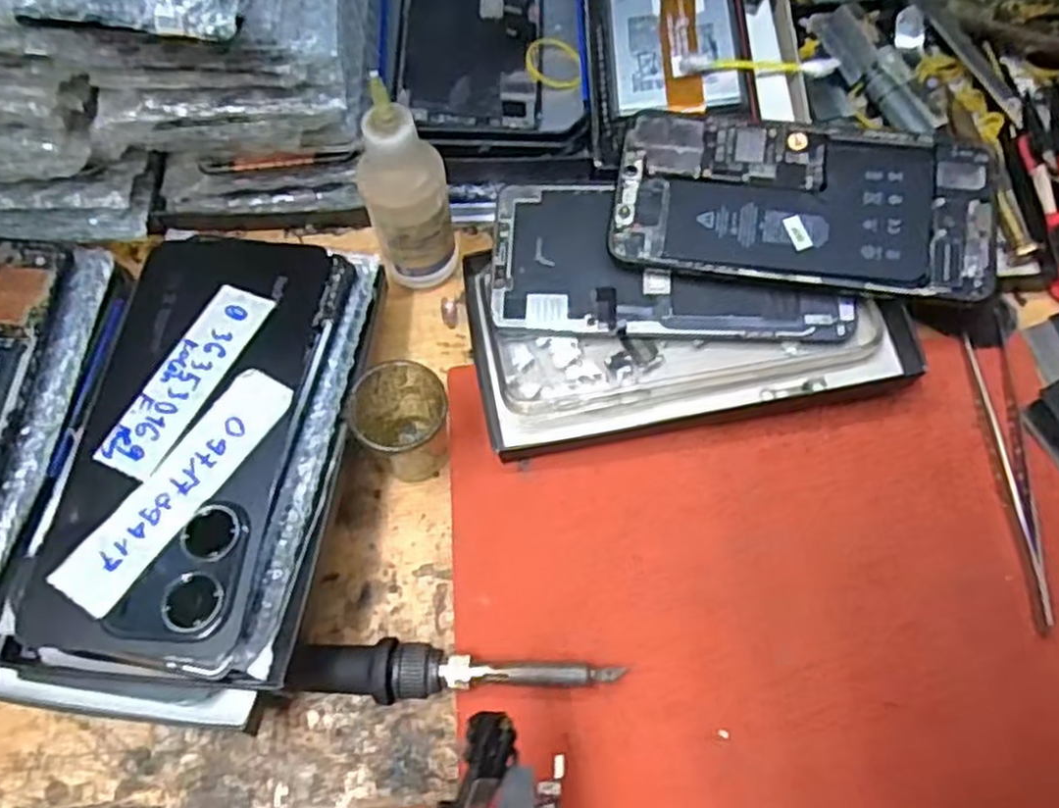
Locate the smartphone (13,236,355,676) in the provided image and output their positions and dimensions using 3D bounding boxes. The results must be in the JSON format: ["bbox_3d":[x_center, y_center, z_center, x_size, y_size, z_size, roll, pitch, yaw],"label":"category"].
[{"bbox_3d":[-0.121,0.008,0.278,0.076,0.015,0.160,8,63,1],"label":"smartphone"}]

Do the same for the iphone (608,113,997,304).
[{"bbox_3d":[0.114,-0.085,0.327,0.153,0.004,0.072,8,76,8],"label":"iphone"}]

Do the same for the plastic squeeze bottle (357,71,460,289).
[{"bbox_3d":[-0.049,-0.082,0.312,0.033,0.102,0.028,-17,68,-6],"label":"plastic squeeze bottle"}]

